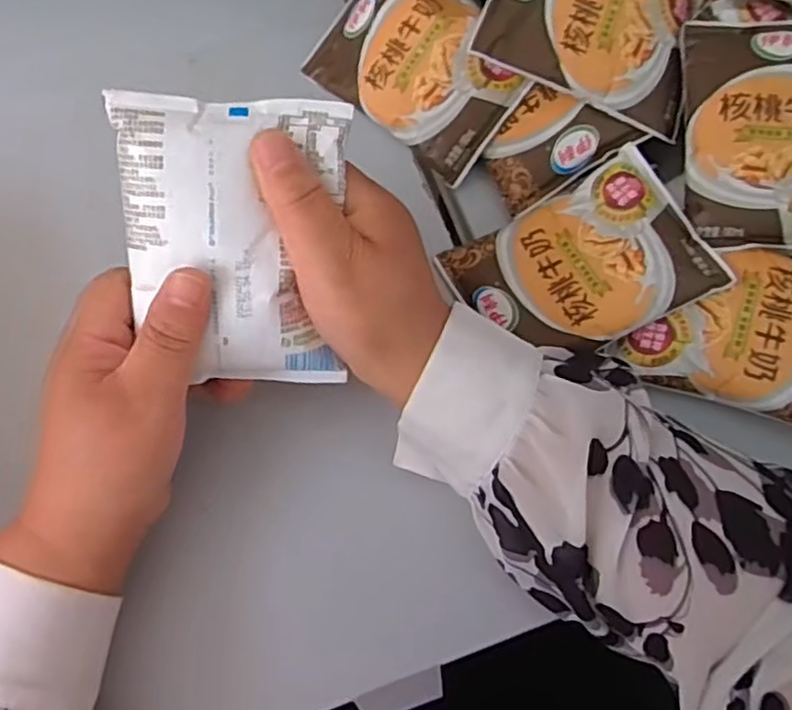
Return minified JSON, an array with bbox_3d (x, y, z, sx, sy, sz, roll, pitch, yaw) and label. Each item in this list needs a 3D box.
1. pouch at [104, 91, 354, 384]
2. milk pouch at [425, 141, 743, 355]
[{"bbox_3d":[-0.068,-0.045,0.299,0.092,0.023,0.123,-1,103,-11],"label":"pouch"},{"bbox_3d":[0.103,-0.049,0.383,0.122,0.019,0.093,-31,66,5],"label":"milk pouch"}]

